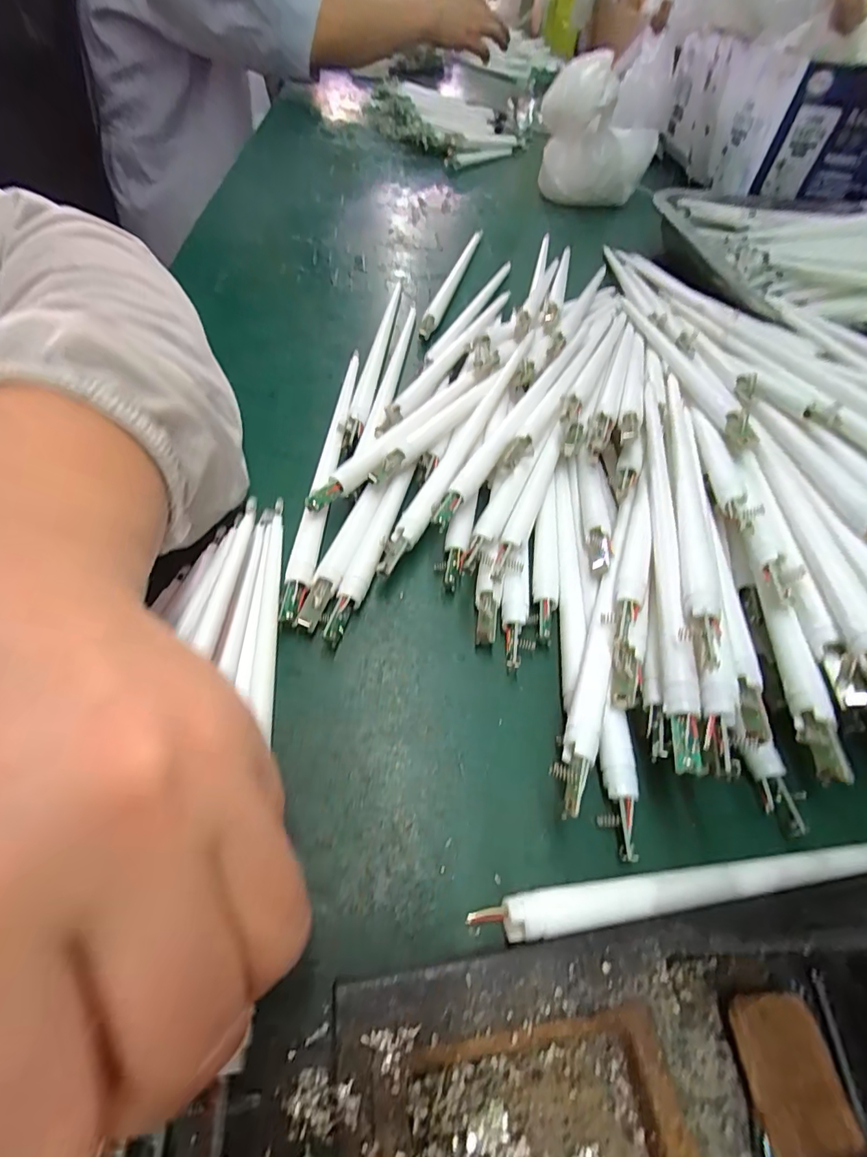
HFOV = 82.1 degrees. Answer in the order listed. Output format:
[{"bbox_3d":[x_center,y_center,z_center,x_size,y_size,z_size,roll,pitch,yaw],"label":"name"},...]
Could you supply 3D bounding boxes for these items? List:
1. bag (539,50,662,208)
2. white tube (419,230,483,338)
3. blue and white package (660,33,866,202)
[{"bbox_3d":[0.181,-0.486,0.536,0.124,0.107,0.116,15,54,5],"label":"bag"},{"bbox_3d":[0.017,-0.245,0.398,0.011,0.009,0.204,15,54,5],"label":"white tube"},{"bbox_3d":[0.393,-0.522,0.552,0.172,0.104,0.249,-1,55,-7],"label":"blue and white package"}]

